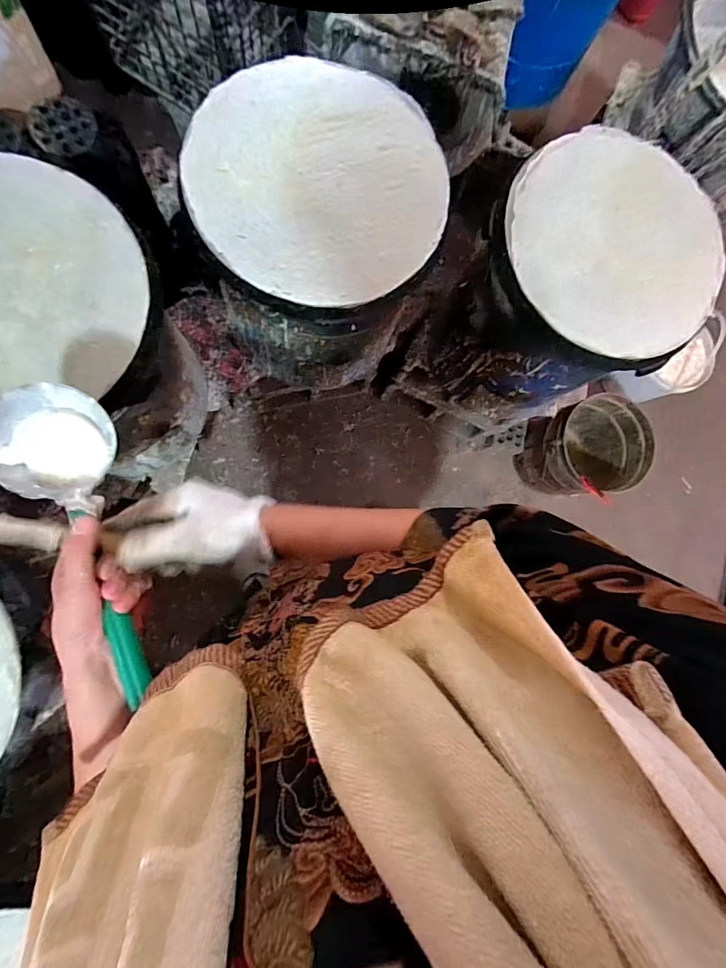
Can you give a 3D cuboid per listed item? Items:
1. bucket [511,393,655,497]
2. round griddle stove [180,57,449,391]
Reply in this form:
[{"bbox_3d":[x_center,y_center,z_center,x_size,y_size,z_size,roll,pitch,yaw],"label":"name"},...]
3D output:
[{"bbox_3d":[0.689,-0.105,1.374,0.276,0.338,0.291,1,85,-9],"label":"bucket"},{"bbox_3d":[-0.086,-0.436,0.798,0.377,0.357,0.380,1,85,-9],"label":"round griddle stove"}]

